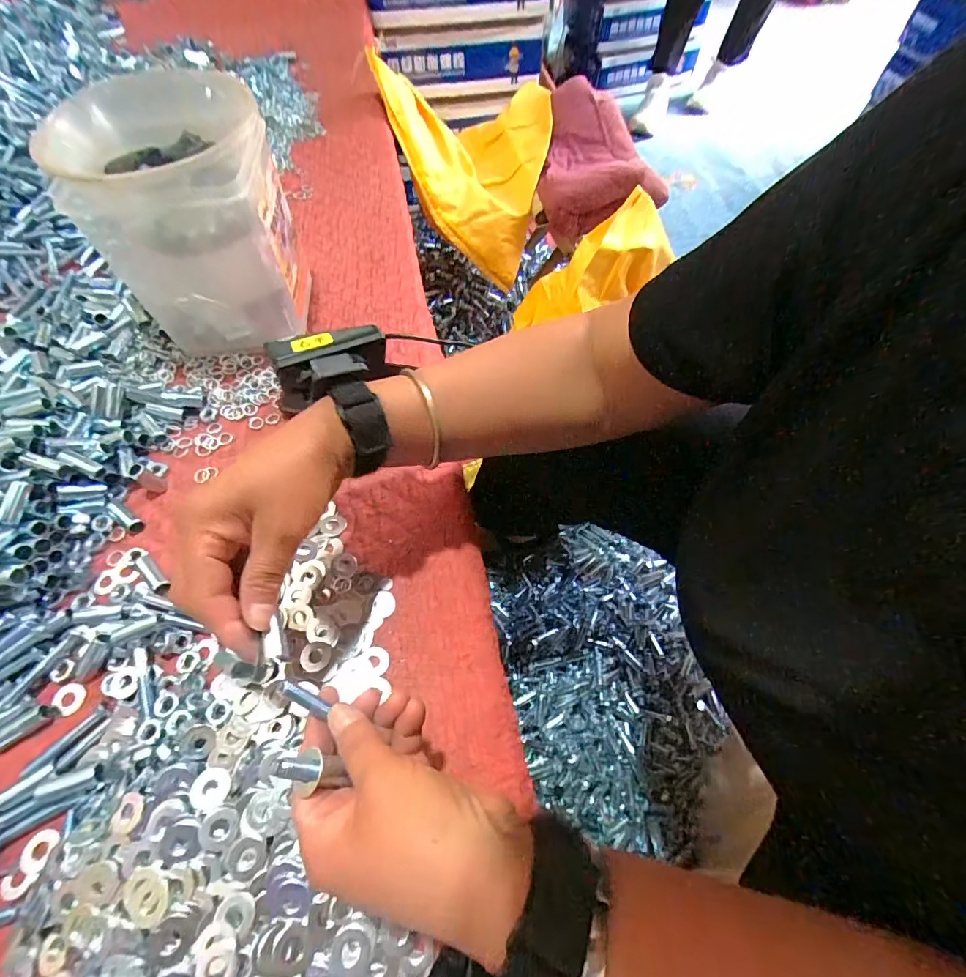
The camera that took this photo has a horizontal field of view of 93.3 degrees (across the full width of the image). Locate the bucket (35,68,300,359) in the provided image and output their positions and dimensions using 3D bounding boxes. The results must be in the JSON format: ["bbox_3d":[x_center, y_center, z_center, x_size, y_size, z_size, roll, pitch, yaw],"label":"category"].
[{"bbox_3d":[-0.271,-0.260,0.446,0.149,0.182,0.154,-13,62,-7],"label":"bucket"}]

